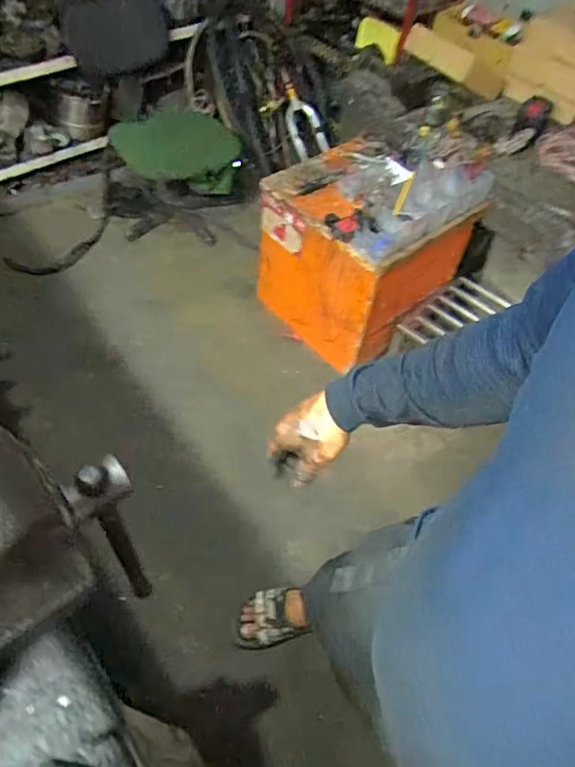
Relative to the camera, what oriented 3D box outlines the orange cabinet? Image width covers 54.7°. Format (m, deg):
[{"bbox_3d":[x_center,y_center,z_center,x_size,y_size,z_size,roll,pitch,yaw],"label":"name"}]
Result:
[{"bbox_3d":[0.228,-0.405,1.649,0.491,0.453,0.464,-37,64,-27],"label":"orange cabinet"}]

